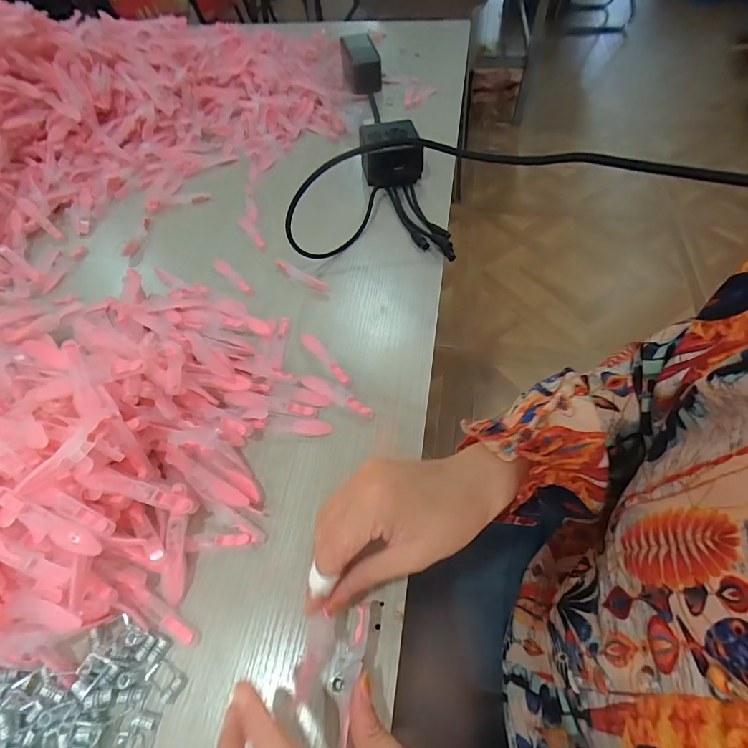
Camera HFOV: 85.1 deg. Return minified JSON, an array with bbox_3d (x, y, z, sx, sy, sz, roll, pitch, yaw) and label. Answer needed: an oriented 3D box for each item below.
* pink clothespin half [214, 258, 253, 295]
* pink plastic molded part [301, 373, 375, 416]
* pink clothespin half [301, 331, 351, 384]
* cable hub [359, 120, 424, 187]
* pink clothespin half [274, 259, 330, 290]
[{"bbox_3d":[-0.157,-0.108,0.454,0.012,0.012,0.074,-36,63,-22],"label":"pink clothespin half"},{"bbox_3d":[-0.033,0.018,0.359,0.073,0.005,0.013,27,60,17],"label":"pink plastic molded part"},{"bbox_3d":[-0.046,-0.017,0.384,0.013,0.004,0.075,-34,63,-21],"label":"pink clothespin half"},{"bbox_3d":[0.023,-0.300,0.556,0.079,0.053,0.079,0,56,0],"label":"cable hub"},{"bbox_3d":[-0.083,-0.110,0.451,0.075,0.008,0.015,29,60,18],"label":"pink clothespin half"}]

